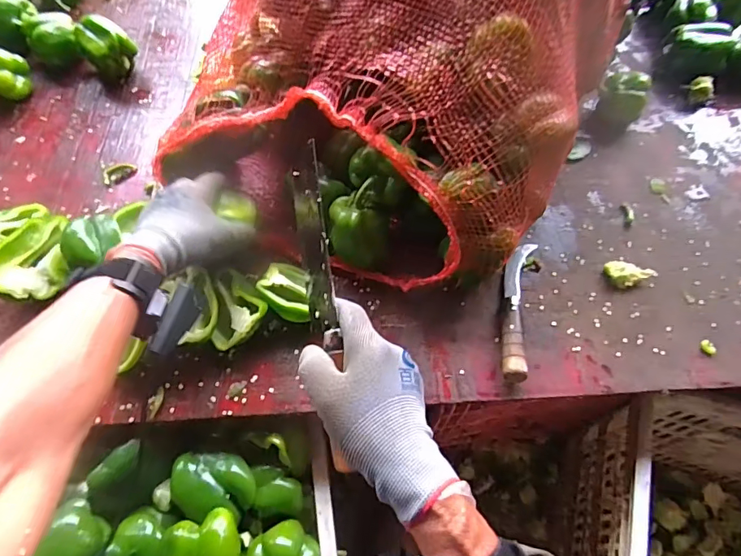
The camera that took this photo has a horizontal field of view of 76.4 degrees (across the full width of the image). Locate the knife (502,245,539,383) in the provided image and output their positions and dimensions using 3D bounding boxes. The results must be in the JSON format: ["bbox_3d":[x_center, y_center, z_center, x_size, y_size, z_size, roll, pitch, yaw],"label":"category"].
[{"bbox_3d":[0.166,0.028,0.528,0.030,0.031,0.183,14,62,6],"label":"knife"}]

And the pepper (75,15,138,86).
[{"bbox_3d":[-0.382,-0.332,0.694,0.071,0.074,0.077,-29,68,-15],"label":"pepper"}]

